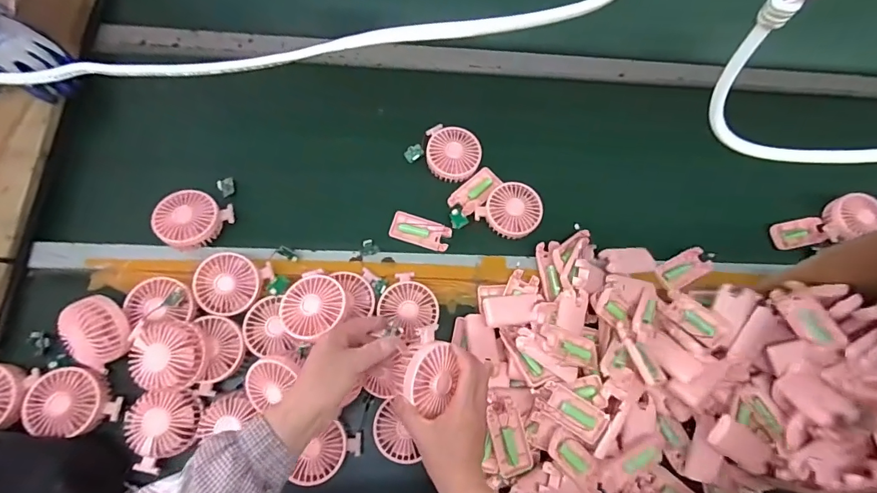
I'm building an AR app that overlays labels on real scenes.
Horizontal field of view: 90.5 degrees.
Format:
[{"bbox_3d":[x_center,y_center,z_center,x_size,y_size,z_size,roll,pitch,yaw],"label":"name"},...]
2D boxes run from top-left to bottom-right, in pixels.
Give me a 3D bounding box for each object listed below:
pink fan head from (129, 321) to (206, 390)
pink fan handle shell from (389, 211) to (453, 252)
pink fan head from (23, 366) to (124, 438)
[{"bbox_3d":[-0.347,0.139,0.559,0.092,0.045,0.086,6,71,5],"label":"pink fan head"},{"bbox_3d":[-0.028,-0.024,0.696,0.095,0.008,0.047,16,72,8],"label":"pink fan handle shell"},{"bbox_3d":[-0.476,0.204,0.566,0.092,0.039,0.089,-32,81,-15],"label":"pink fan head"}]

